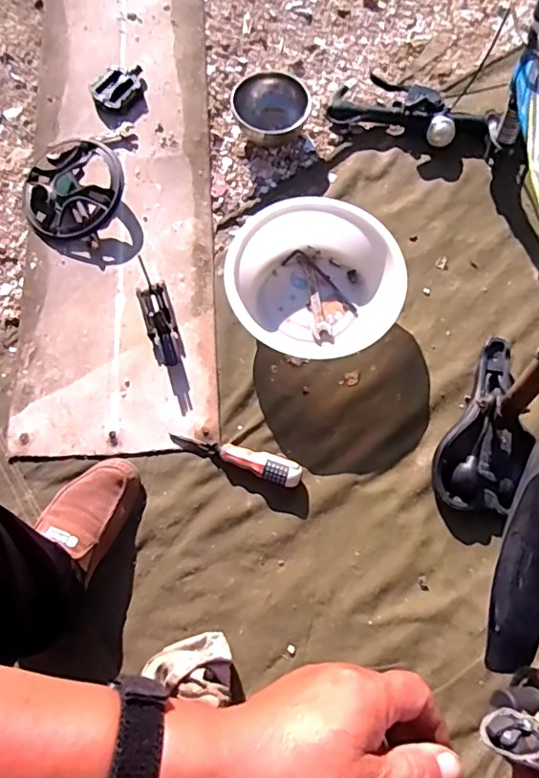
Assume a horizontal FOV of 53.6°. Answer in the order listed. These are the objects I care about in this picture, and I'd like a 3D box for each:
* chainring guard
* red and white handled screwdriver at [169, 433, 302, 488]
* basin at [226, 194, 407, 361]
[{"bbox_3d":[-0.318,-0.321,0.857,0.161,0.022,0.164,0,85,5],"label":"chainring guard"},{"bbox_3d":[-0.045,0.091,0.747,0.185,0.023,0.037,21,76,4],"label":"red and white handled screwdriver"},{"bbox_3d":[0.070,-0.167,0.796,0.245,0.079,0.226,0,75,-1],"label":"basin"}]

